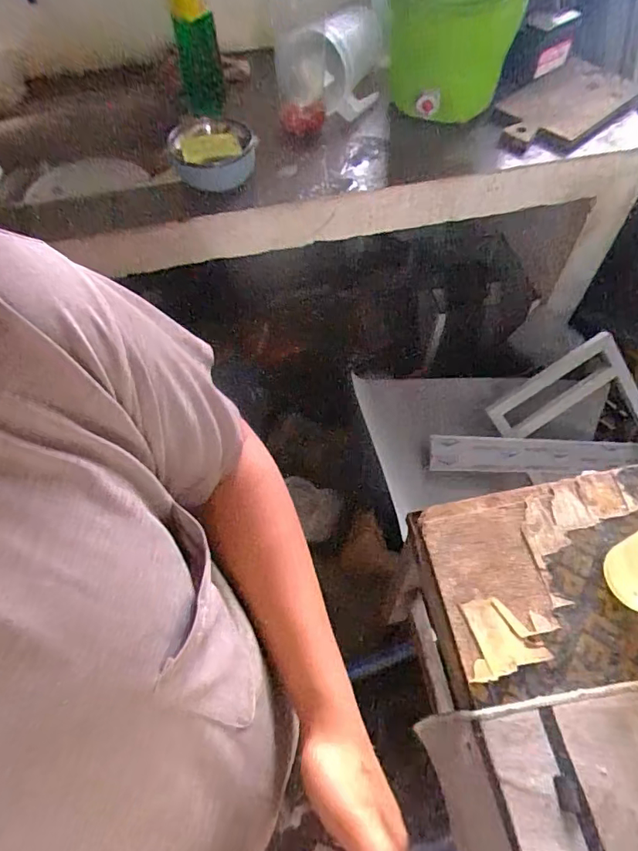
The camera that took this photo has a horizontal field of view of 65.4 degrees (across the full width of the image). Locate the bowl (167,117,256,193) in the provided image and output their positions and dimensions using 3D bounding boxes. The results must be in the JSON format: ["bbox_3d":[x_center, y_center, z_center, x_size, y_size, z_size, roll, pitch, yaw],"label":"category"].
[{"bbox_3d":[-0.183,-0.471,0.861,0.136,0.084,0.136,-1,59,1],"label":"bowl"}]

